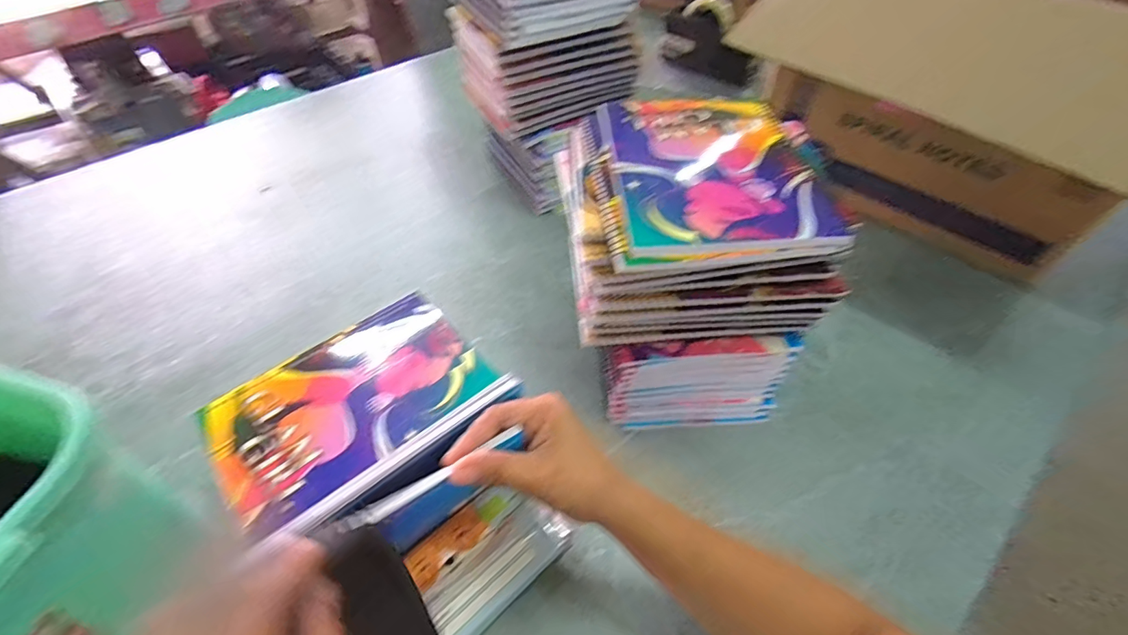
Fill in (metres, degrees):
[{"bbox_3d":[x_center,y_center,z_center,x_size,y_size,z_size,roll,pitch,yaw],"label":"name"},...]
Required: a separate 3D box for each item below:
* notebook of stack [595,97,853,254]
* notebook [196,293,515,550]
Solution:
[{"bbox_3d":[0.112,-0.122,0.385,0.147,0.012,0.200,-3,50,-3],"label":"notebook of stack"},{"bbox_3d":[-0.173,0.068,0.413,0.208,0.008,0.150,-35,58,-26],"label":"notebook"}]

